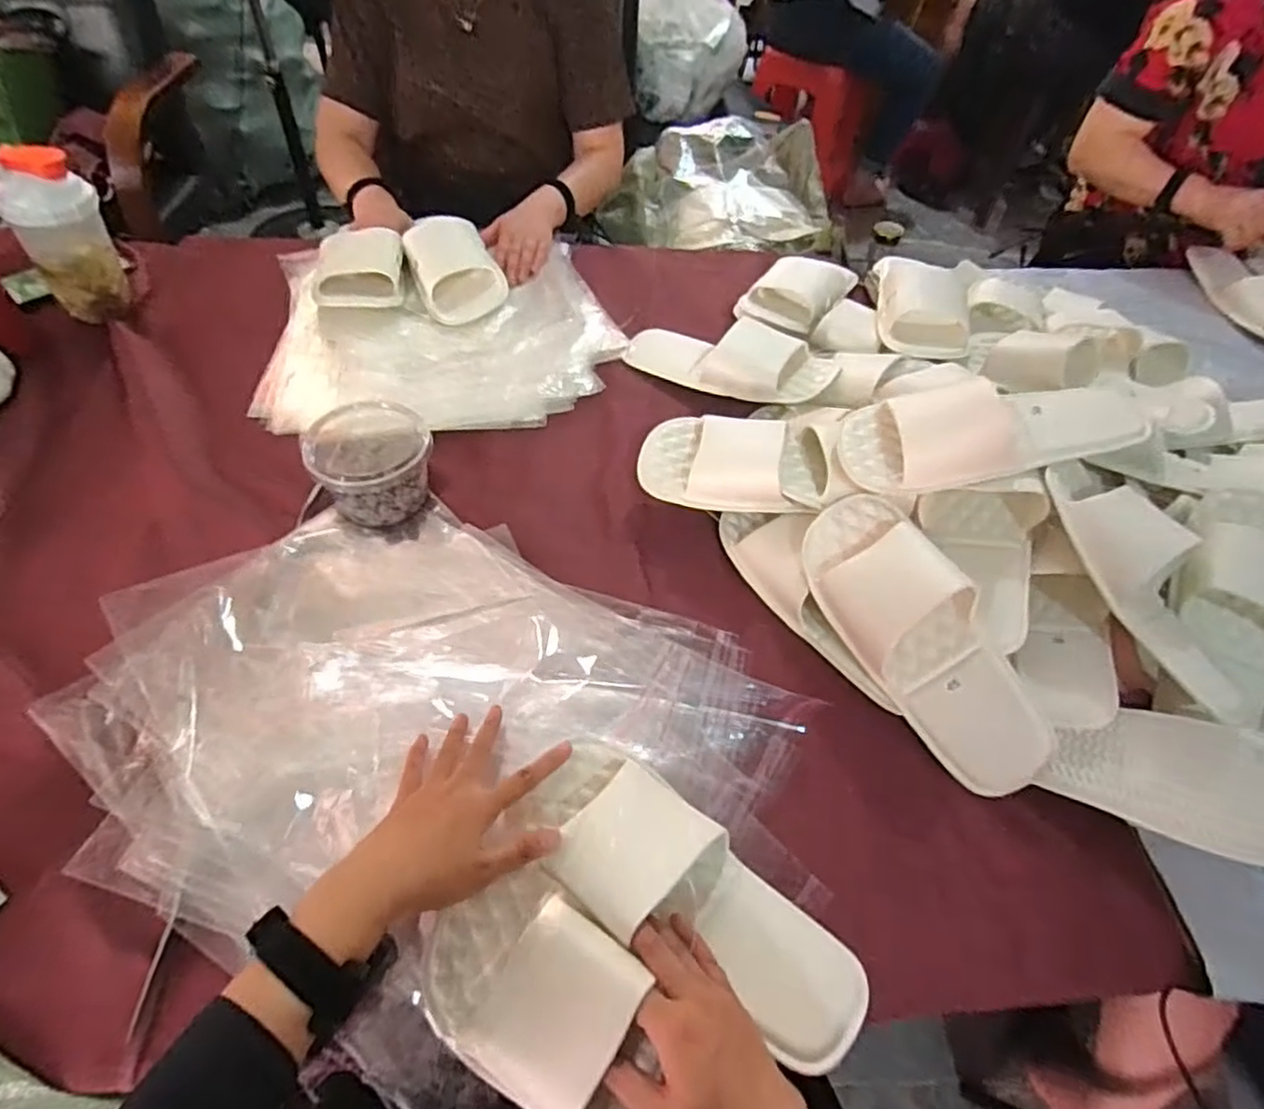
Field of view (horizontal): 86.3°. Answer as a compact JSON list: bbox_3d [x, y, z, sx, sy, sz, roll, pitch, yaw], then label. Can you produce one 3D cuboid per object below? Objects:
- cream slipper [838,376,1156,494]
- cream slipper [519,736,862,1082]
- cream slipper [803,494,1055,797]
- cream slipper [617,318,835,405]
[{"bbox_3d":[0.326,-0.120,0.608,0.250,0.073,0.100,-2,56,-2],"label":"cream slipper"},{"bbox_3d":[0.036,0.226,0.460,0.256,0.054,0.100,34,62,11],"label":"cream slipper"},{"bbox_3d":[0.243,0.068,0.572,0.105,0.065,0.279,-32,71,9],"label":"cream slipper"},{"bbox_3d":[0.115,-0.243,0.815,0.256,0.057,0.101,17,56,28],"label":"cream slipper"}]

